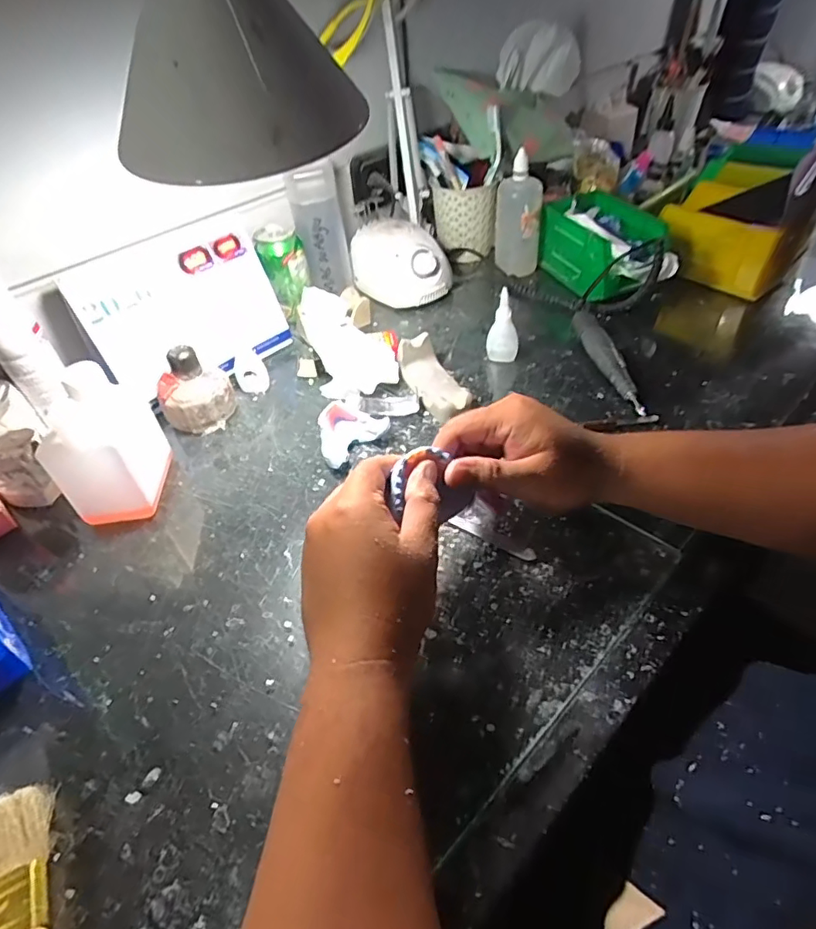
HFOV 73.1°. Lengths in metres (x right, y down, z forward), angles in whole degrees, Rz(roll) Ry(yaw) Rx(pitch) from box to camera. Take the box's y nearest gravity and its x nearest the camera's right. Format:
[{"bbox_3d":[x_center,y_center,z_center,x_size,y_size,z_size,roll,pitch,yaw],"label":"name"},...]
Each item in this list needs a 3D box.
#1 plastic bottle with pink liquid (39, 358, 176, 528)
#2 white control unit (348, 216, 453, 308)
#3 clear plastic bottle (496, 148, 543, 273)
[{"bbox_3d":[-0.277,-0.019,0.507,0.074,0.125,0.095,-9,44,-4],"label":"plastic bottle with pink liquid"},{"bbox_3d":[-0.012,-0.280,0.774,0.141,0.083,0.087,25,52,27],"label":"white control unit"},{"bbox_3d":[0.156,-0.347,0.777,0.062,0.150,0.058,1,45,7],"label":"clear plastic bottle"}]

